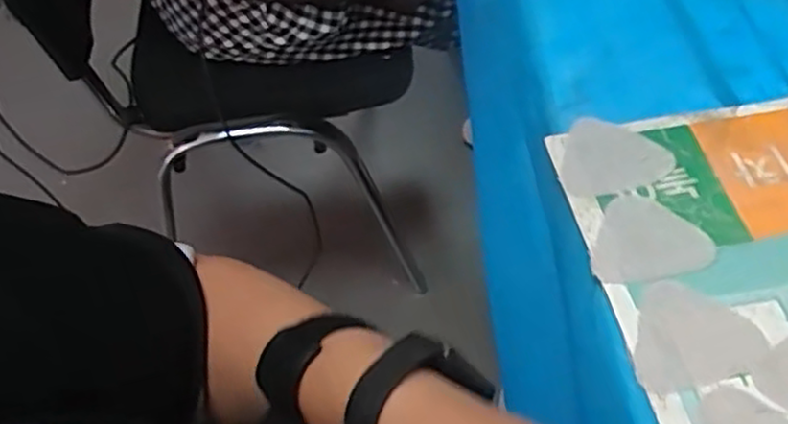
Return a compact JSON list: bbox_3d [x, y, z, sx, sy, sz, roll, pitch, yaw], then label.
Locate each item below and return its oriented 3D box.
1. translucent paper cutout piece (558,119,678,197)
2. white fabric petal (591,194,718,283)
[{"bbox_3d":[0.130,-0.028,0.423,0.062,0.005,0.058,13,55,14],"label":"translucent paper cutout piece"},{"bbox_3d":[0.139,0.020,0.386,0.056,0.004,0.061,22,54,16],"label":"white fabric petal"}]

